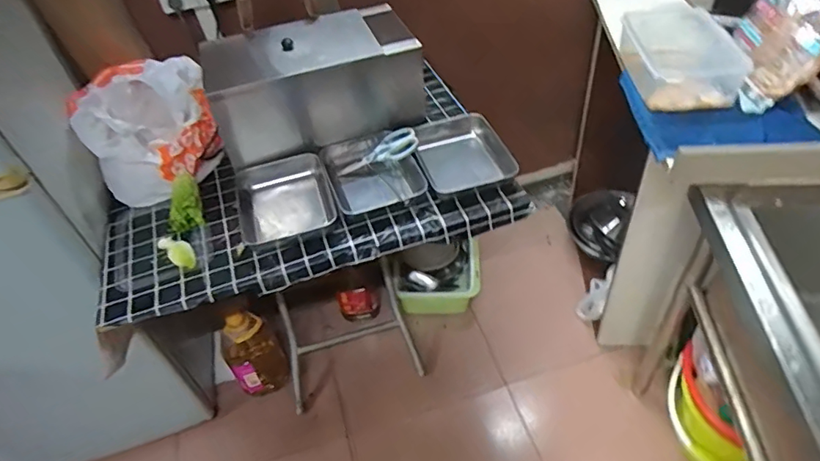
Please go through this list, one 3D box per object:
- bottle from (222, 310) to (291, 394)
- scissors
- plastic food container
[{"bbox_3d":[-0.464,0.357,1.561,0.145,0.278,0.111,-20,47,-12],"label":"bottle"},{"bbox_3d":[-0.076,-0.178,1.237,0.200,0.016,0.075,-29,63,9],"label":"scissors"},{"bbox_3d":[0.592,-0.377,1.152,0.207,0.100,0.281,0,46,8],"label":"plastic food container"}]

